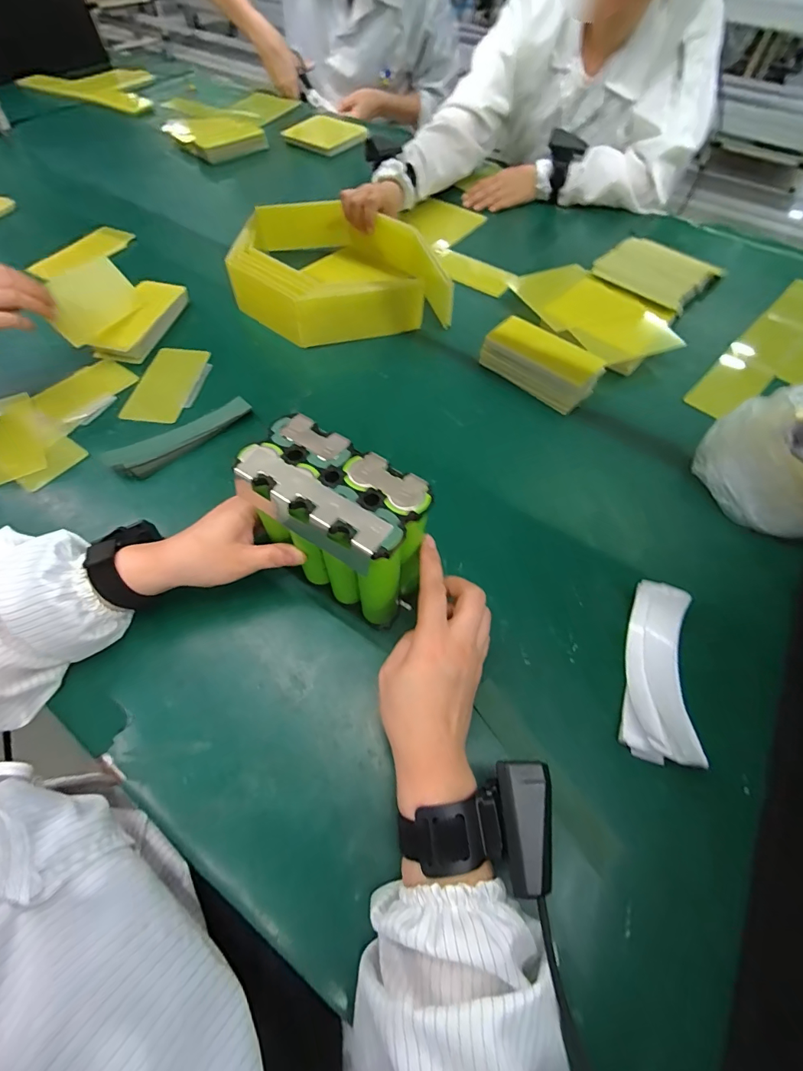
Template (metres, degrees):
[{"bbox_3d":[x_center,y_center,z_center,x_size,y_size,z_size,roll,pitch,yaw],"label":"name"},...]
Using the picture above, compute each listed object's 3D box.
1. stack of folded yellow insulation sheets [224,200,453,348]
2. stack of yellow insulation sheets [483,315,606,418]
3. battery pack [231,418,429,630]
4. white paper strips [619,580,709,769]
[{"bbox_3d":[-0.098,-0.414,0.659,0.309,0.070,0.276,-8,60,-7],"label":"stack of folded yellow insulation sheets"},{"bbox_3d":[0.181,-0.226,0.565,0.149,0.047,0.064,36,64,19],"label":"stack of yellow insulation sheets"},{"bbox_3d":[-0.057,-0.001,0.356,0.137,0.135,0.086,32,63,15],"label":"battery pack"},{"bbox_3d":[0.212,0.109,0.359,0.055,0.016,0.143,2,60,19],"label":"white paper strips"}]

